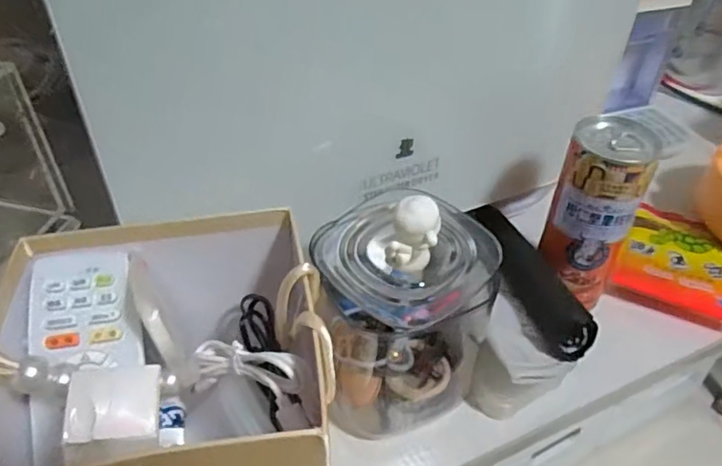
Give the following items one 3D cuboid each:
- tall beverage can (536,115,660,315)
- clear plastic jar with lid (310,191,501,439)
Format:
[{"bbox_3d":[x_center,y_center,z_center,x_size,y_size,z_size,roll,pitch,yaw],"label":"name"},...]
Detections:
[{"bbox_3d":[0.152,-0.010,0.385,0.050,0.121,0.046,1,41,-1],"label":"tall beverage can"},{"bbox_3d":[0.019,0.044,0.330,0.088,0.142,0.088,1,41,-1],"label":"clear plastic jar with lid"}]

